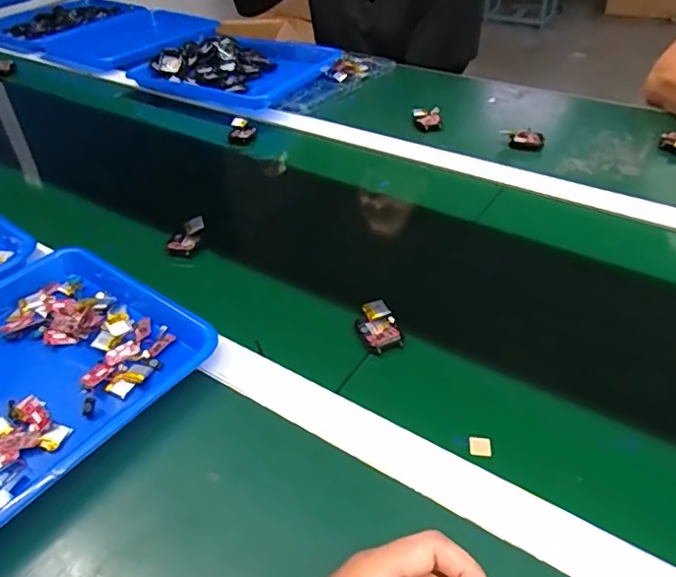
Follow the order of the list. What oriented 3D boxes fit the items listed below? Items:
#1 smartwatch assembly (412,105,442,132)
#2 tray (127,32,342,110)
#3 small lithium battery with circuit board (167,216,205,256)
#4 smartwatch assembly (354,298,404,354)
[{"bbox_3d":[0.138,-0.263,0.867,0.042,0.032,0.038,-3,41,1],"label":"smartwatch assembly"},{"bbox_3d":[-0.187,-0.407,1.034,0.309,0.057,0.241,21,47,26],"label":"tray"},{"bbox_3d":[-0.177,-0.062,0.655,0.031,0.019,0.055,2,42,7],"label":"small lithium battery with circuit board"},{"bbox_3d":[0.038,0.036,0.526,0.038,0.018,0.049,-18,43,-16],"label":"smartwatch assembly"}]

